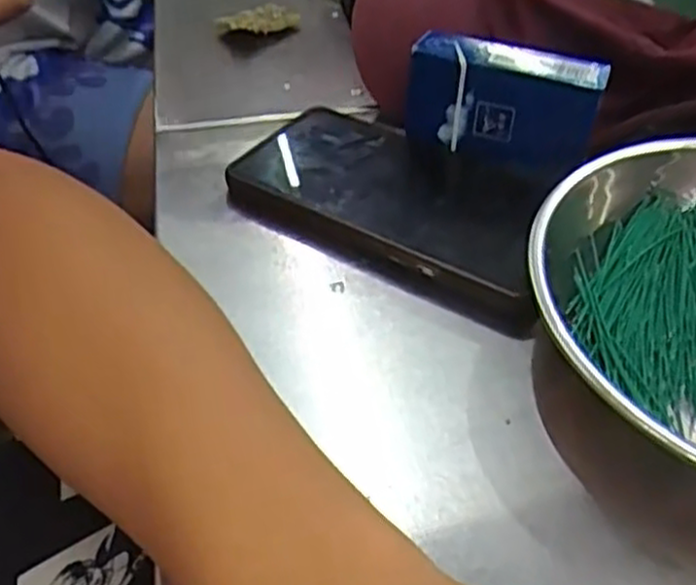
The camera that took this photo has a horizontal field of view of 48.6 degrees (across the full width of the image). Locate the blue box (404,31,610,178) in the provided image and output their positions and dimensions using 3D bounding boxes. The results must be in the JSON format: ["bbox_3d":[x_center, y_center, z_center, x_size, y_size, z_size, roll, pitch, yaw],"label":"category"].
[{"bbox_3d":[0.074,-0.094,0.373,0.091,0.049,0.025,14,44,14],"label":"blue box"}]

